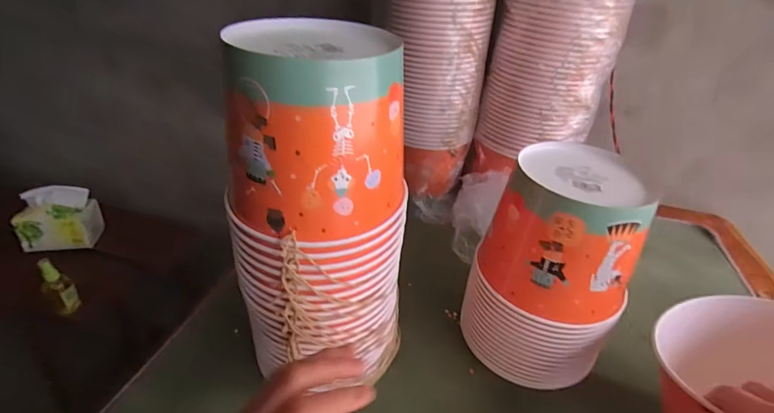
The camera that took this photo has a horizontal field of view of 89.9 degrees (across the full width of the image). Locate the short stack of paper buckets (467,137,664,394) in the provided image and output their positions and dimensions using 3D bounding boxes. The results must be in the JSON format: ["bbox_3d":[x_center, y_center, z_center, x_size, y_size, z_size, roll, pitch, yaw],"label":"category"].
[{"bbox_3d":[0.188,0.073,0.438,0.152,0.245,0.141,22,38,24],"label":"short stack of paper buckets"}]

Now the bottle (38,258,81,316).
[{"bbox_3d":[-0.621,0.160,0.738,0.043,0.140,0.038,29,41,32],"label":"bottle"}]

